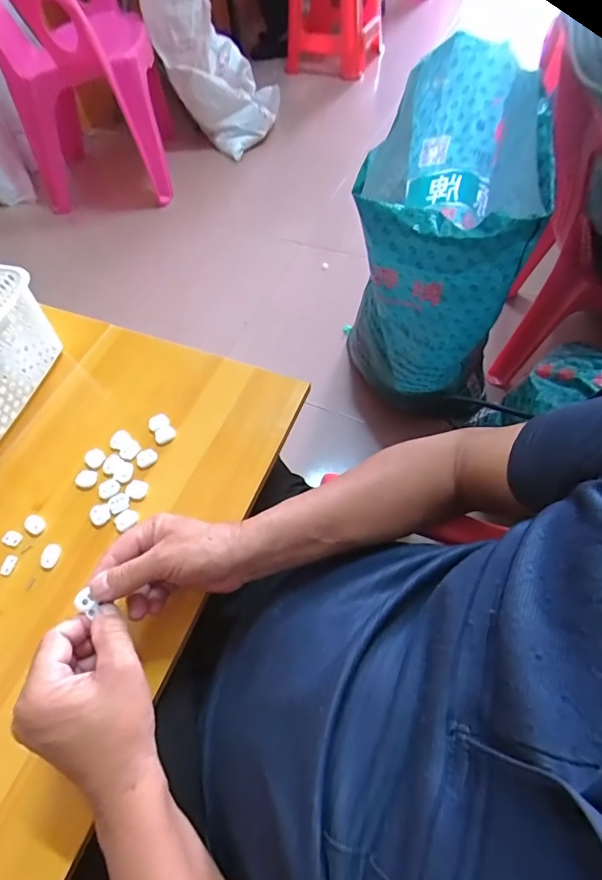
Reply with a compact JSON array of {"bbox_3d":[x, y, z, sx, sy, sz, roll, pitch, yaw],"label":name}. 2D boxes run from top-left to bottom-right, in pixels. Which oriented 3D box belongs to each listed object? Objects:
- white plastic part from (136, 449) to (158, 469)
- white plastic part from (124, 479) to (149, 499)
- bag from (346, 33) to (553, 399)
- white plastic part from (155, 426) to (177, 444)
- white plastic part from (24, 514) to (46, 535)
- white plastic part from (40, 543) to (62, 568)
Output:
[{"bbox_3d":[-0.174,0.020,0.497,0.023,0.008,0.018,-30,61,-13],"label":"white plastic part"},{"bbox_3d":[-0.177,0.053,0.478,0.023,0.005,0.020,17,61,14],"label":"white plastic part"},{"bbox_3d":[0.247,-0.357,0.838,0.254,0.489,0.423,11,60,11],"label":"bag"},{"bbox_3d":[-0.156,-0.006,0.511,0.023,0.007,0.017,-20,59,-8],"label":"white plastic part"},{"bbox_3d":[-0.279,0.088,0.464,0.020,0.008,0.017,24,63,17],"label":"white plastic part"},{"bbox_3d":[-0.252,0.116,0.446,0.019,0.004,0.024,15,61,13],"label":"white plastic part"}]

